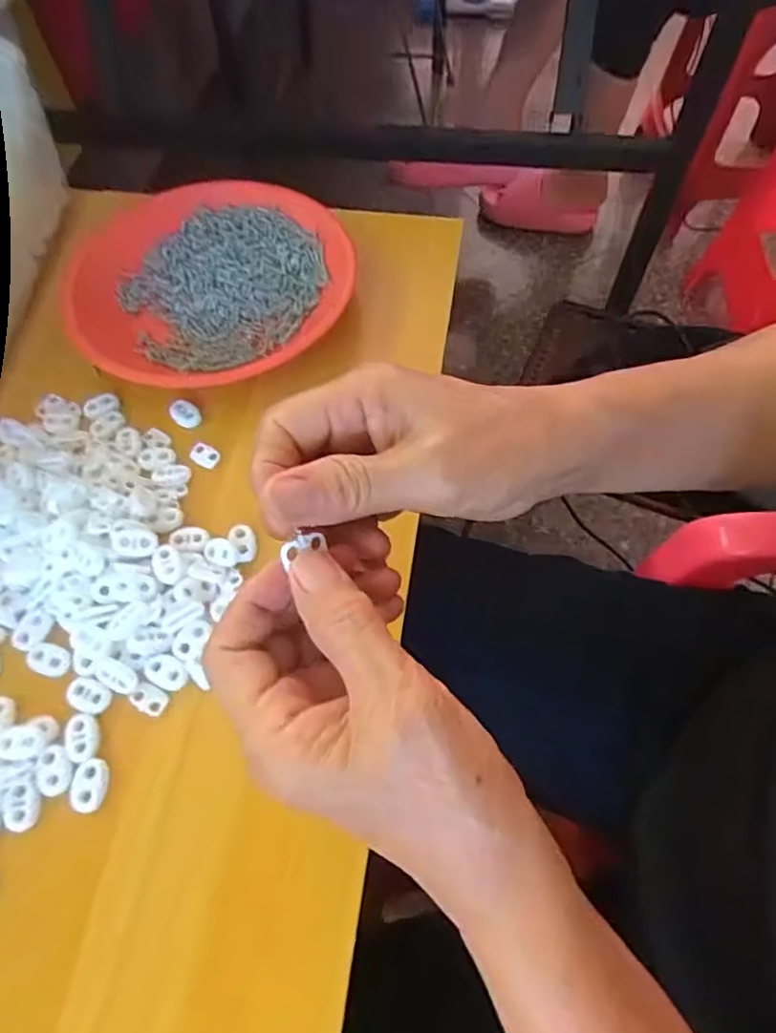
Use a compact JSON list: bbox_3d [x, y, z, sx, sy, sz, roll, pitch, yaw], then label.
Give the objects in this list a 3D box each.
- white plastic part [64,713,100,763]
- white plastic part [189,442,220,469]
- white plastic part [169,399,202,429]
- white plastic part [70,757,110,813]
[{"bbox_3d":[-0.147,0.106,0.287,0.014,0.004,0.022,-23,63,-10],"label":"white plastic part"},{"bbox_3d":[-0.112,-0.038,0.367,0.019,0.004,0.013,26,66,16],"label":"white plastic part"},{"bbox_3d":[-0.129,-0.066,0.383,0.016,0.008,0.019,-32,65,-14],"label":"white plastic part"},{"bbox_3d":[-0.139,0.125,0.279,0.015,0.005,0.022,-1,61,2],"label":"white plastic part"}]

